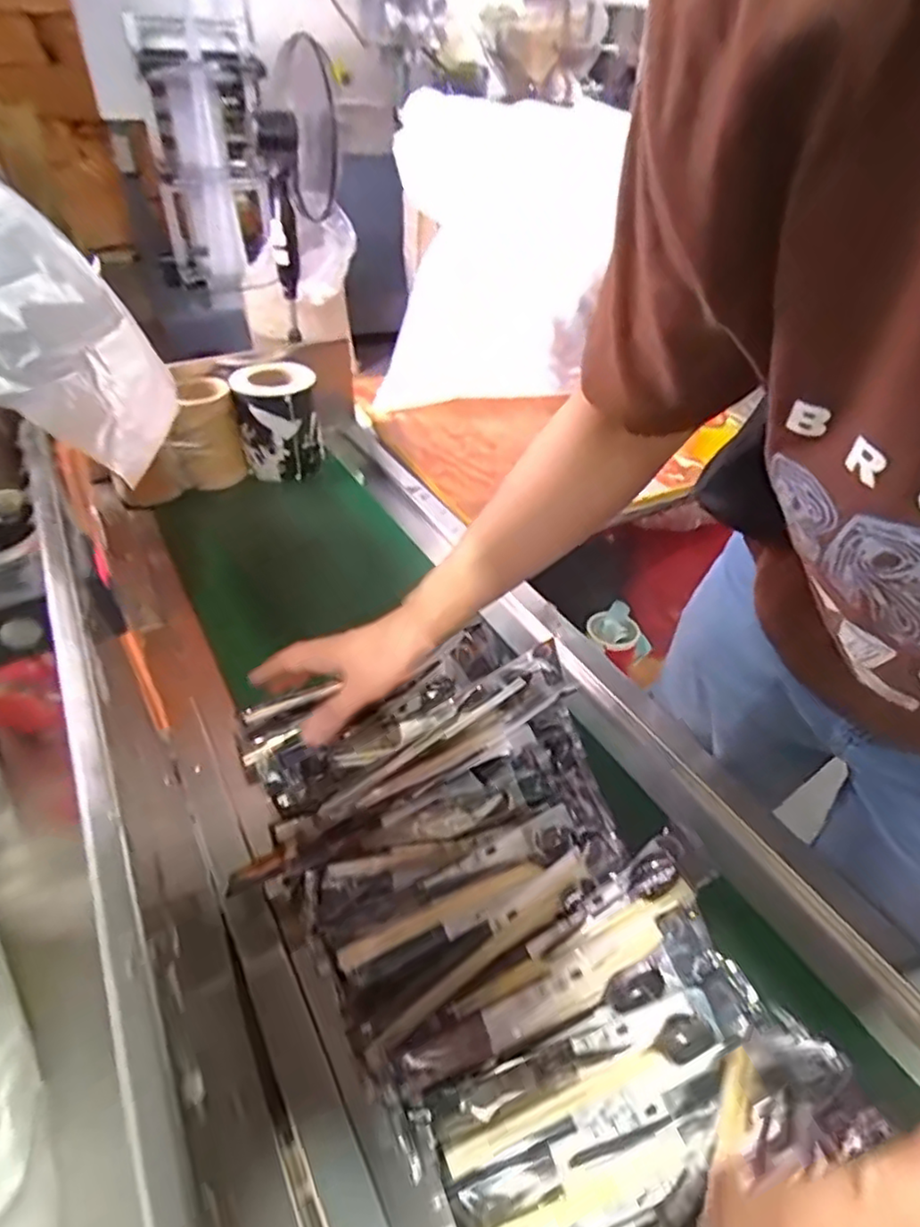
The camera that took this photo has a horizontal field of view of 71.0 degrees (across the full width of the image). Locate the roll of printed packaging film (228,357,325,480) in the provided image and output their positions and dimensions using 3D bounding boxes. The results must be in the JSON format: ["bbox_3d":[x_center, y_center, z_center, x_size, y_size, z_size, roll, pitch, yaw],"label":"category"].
[{"bbox_3d":[-0.280,-0.292,1.007,0.121,0.153,0.130,-6,42,-10],"label":"roll of printed packaging film"}]

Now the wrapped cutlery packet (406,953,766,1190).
[{"bbox_3d":[0.092,0.293,0.419,0.237,0.021,0.047,-13,43,-17],"label":"wrapped cutlery packet"}]

